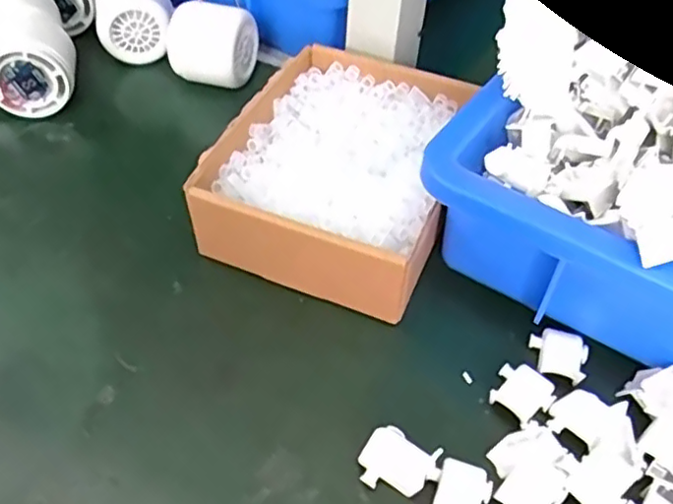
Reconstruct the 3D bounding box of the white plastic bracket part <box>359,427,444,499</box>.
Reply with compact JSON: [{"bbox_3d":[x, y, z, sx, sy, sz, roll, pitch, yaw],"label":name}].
[{"bbox_3d":[0.028,0.097,0.296,0.035,0.011,0.029,30,54,22],"label":"white plastic bracket part"}]

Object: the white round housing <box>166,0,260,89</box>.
[{"bbox_3d":[-0.097,-0.161,0.494,0.063,0.050,0.055,15,50,10],"label":"white round housing"}]

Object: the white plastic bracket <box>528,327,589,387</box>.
[{"bbox_3d":[0.118,0.054,0.342,0.030,0.007,0.027,16,50,11],"label":"white plastic bracket"}]

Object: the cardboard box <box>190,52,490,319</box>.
[{"bbox_3d":[0.007,-0.054,0.402,0.133,0.050,0.181,21,51,15],"label":"cardboard box"}]

